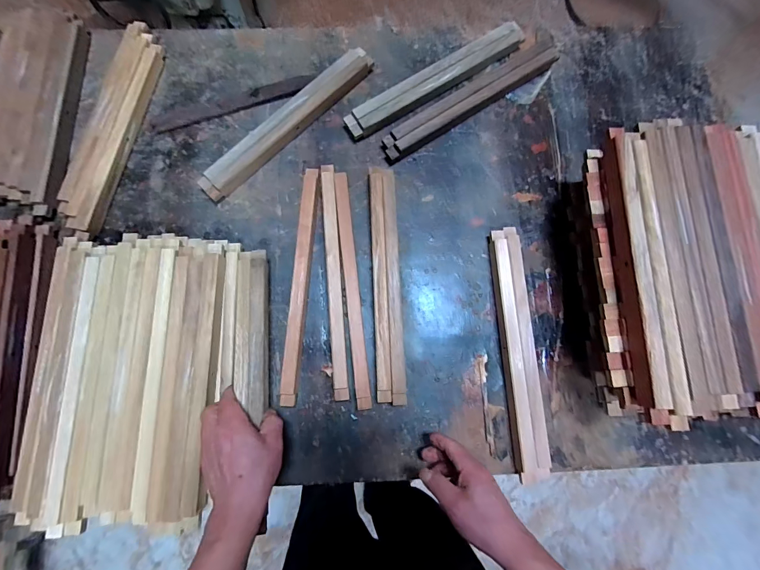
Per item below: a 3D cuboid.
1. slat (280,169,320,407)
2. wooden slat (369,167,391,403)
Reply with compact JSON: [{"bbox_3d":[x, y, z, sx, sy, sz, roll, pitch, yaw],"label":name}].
[{"bbox_3d":[-0.117,-0.008,0.528,0.024,0.034,0.359,3,78,-1],"label":"slat"},{"bbox_3d":[-0.001,-0.010,0.536,0.023,0.031,0.356,-2,78,-2],"label":"wooden slat"}]

